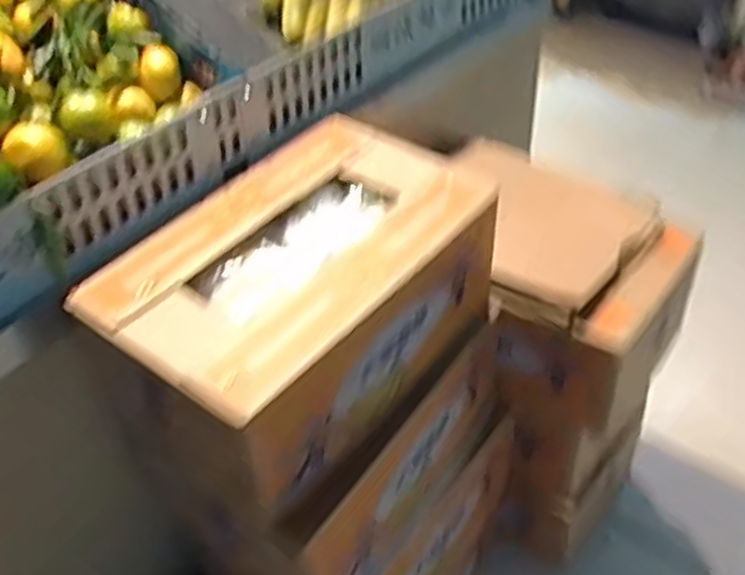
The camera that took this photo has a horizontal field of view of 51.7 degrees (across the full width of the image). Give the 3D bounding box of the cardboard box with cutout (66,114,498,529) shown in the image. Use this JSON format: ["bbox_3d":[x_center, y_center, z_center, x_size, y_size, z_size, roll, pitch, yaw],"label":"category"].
[{"bbox_3d":[-0.089,0.017,1.035,0.308,0.228,0.497,28,51,29],"label":"cardboard box with cutout"}]

